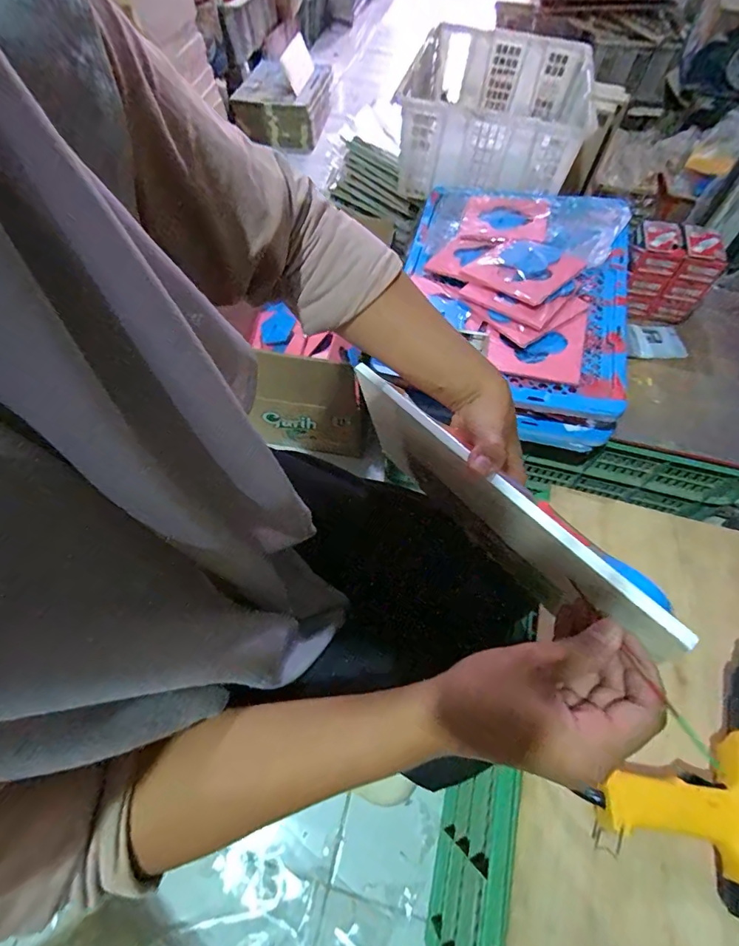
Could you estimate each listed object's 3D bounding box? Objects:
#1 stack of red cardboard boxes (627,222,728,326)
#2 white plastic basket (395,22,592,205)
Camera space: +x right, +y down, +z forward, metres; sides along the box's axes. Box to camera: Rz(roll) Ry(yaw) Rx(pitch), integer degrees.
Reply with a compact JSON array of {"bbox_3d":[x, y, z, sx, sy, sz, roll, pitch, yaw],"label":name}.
[{"bbox_3d":[0.505,-0.345,0.757,0.133,0.131,0.092,11,60,6],"label":"stack of red cardboard boxes"},{"bbox_3d":[0.268,-0.785,0.946,0.363,0.150,0.512,14,60,8],"label":"white plastic basket"}]

